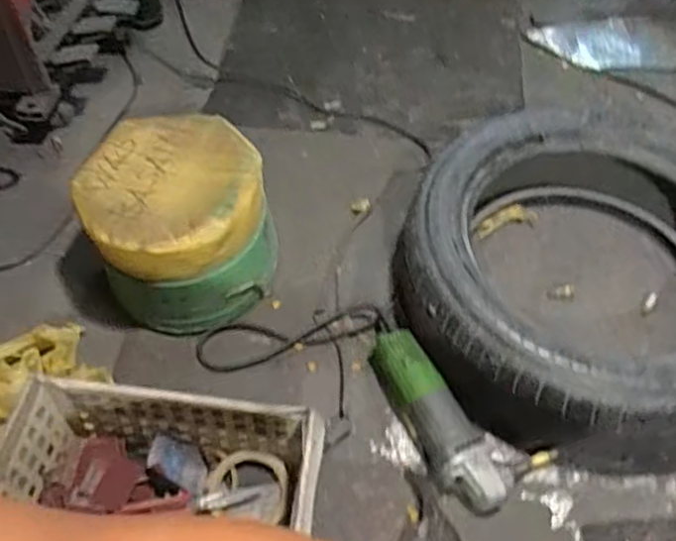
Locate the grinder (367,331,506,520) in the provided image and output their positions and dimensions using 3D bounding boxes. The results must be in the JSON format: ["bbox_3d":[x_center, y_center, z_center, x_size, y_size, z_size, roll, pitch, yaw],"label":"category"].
[{"bbox_3d":[0.126,0.179,0.818,0.079,0.070,0.249,-21,55,-13],"label":"grinder"}]

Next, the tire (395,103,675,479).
[{"bbox_3d":[0.333,-0.004,0.912,0.492,0.163,0.533,-8,55,-5],"label":"tire"}]

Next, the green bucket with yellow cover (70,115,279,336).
[{"bbox_3d":[-0.229,-0.074,0.956,0.241,0.207,0.284,-21,55,-13],"label":"green bucket with yellow cover"}]

